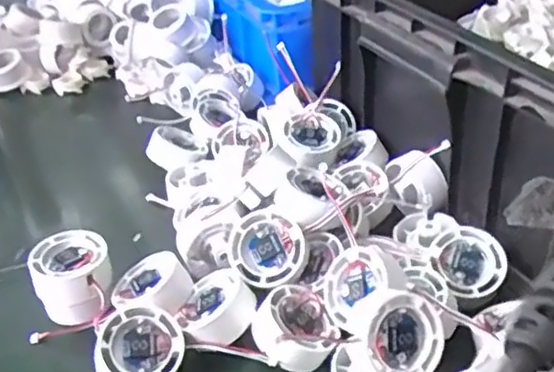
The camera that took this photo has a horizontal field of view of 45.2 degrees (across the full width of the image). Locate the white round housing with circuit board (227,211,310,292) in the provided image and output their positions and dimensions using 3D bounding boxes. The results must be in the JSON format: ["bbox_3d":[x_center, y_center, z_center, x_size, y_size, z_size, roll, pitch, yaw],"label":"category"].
[{"bbox_3d":[-0.007,0.044,0.475,0.054,0.028,0.057,-1,75,5],"label":"white round housing with circuit board"}]

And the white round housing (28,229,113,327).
[{"bbox_3d":[-0.147,0.069,0.486,0.054,0.052,0.054,-2,34,2],"label":"white round housing"}]

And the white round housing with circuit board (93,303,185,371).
[{"bbox_3d":[-0.089,0.107,0.430,0.054,0.021,0.053,7,60,-12],"label":"white round housing with circuit board"}]

